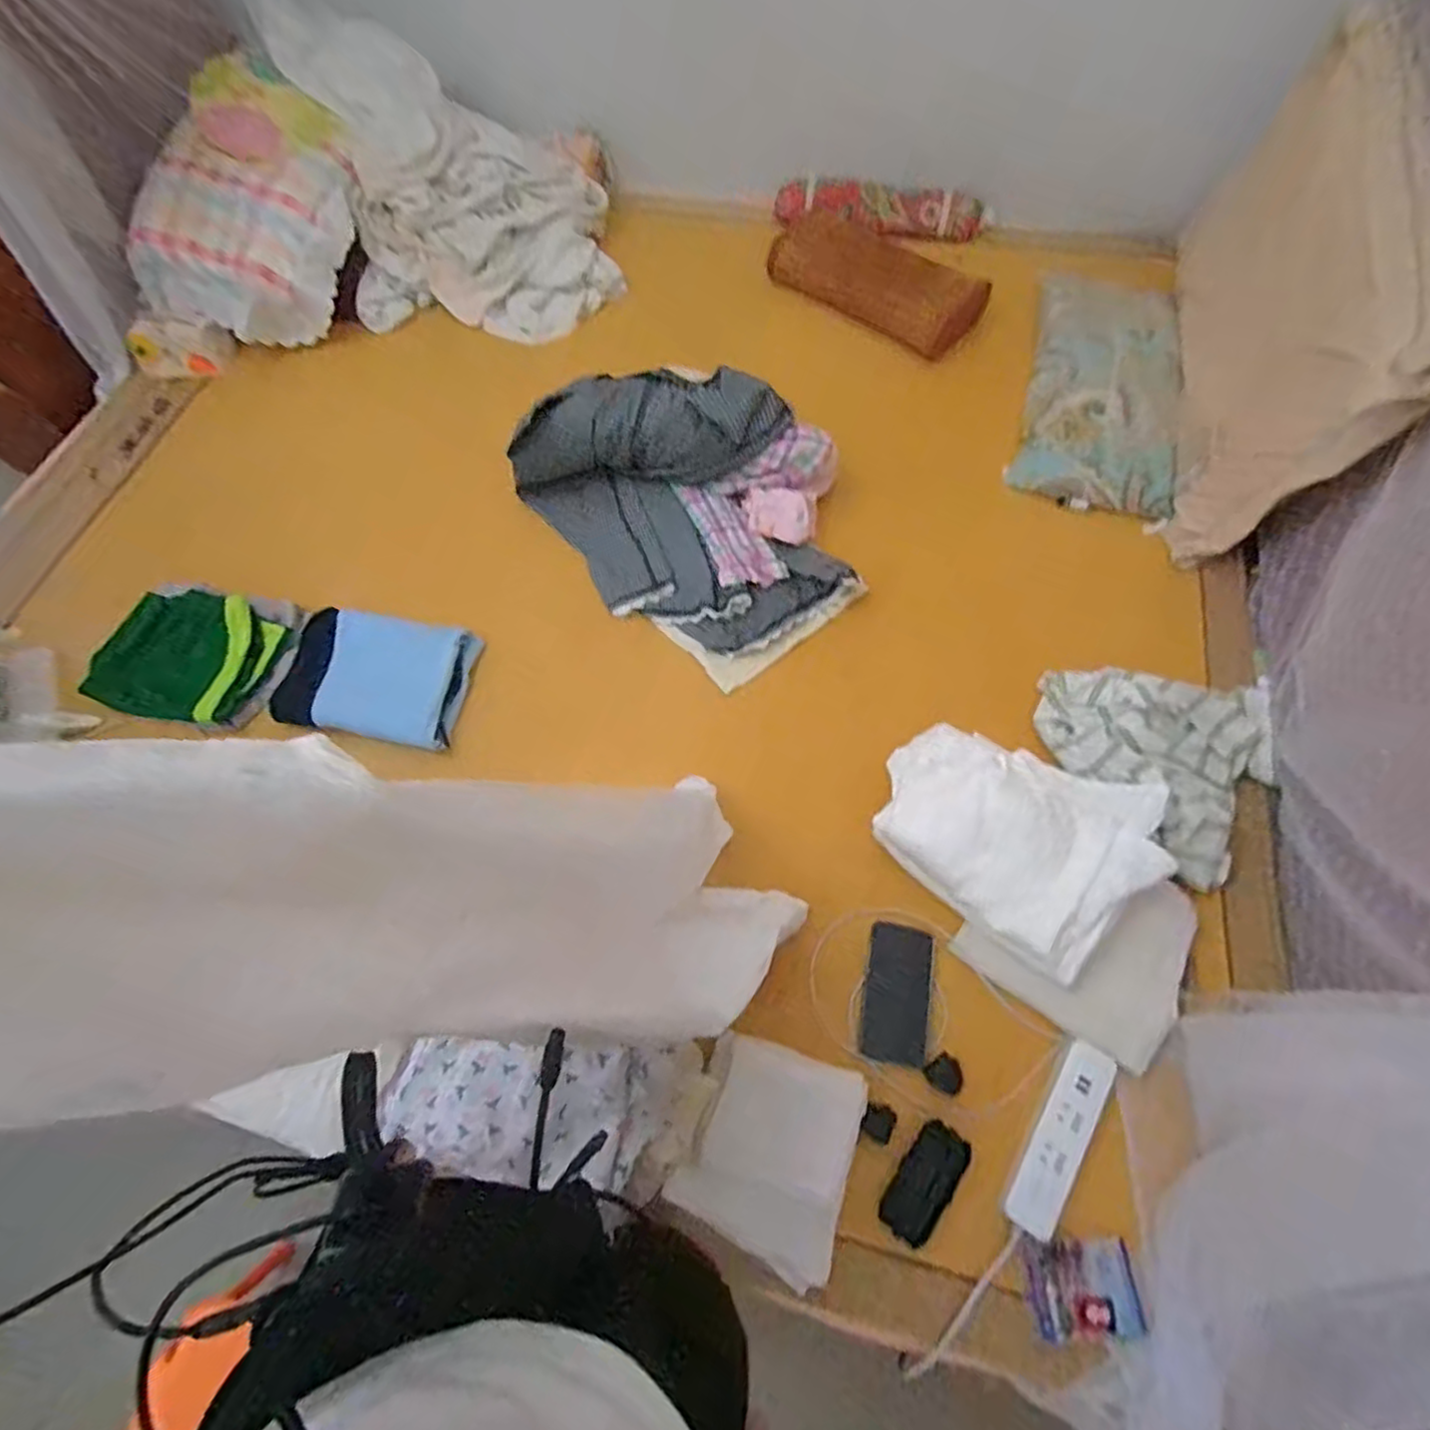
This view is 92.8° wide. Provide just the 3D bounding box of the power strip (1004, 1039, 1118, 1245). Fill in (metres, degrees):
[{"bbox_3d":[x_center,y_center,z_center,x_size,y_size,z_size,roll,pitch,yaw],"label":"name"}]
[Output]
[{"bbox_3d":[0.350,0.423,0.686,0.044,0.022,0.186,31,69,16],"label":"power strip"}]

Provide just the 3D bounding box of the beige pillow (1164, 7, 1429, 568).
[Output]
[{"bbox_3d":[0.785,-0.552,0.940,0.130,0.338,0.599,11,65,8],"label":"beige pillow"}]

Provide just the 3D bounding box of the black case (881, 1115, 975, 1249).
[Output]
[{"bbox_3d":[0.211,0.467,0.681,0.052,0.015,0.108,35,70,18],"label":"black case"}]

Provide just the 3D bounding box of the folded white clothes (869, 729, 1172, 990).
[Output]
[{"bbox_3d":[0.347,0.129,0.805,0.302,0.070,0.234,39,71,19],"label":"folded white clothes"}]

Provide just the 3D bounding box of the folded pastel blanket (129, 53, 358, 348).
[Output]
[{"bbox_3d":[-0.876,-0.993,1.297,0.356,0.124,0.525,20,90,-17],"label":"folded pastel blanket"}]

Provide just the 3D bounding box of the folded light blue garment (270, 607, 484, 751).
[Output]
[{"bbox_3d":[-0.500,-0.060,0.994,0.272,0.038,0.199,6,64,6],"label":"folded light blue garment"}]

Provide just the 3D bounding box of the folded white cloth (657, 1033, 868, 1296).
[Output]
[{"bbox_3d":[0.057,0.446,0.701,0.163,0.018,0.186,17,66,11],"label":"folded white cloth"}]

